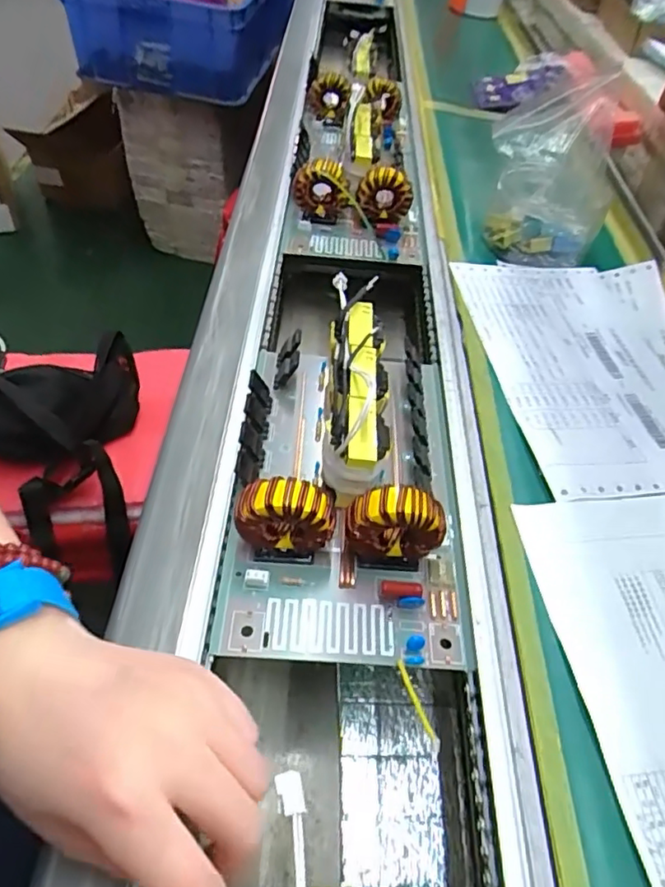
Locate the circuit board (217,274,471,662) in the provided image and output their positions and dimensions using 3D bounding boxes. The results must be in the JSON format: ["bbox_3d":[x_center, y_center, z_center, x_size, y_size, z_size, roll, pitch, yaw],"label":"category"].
[{"bbox_3d":[0.007,0.008,0.340,0.127,0.062,0.243,0,51,2],"label":"circuit board"}]

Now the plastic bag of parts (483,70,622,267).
[{"bbox_3d":[0.194,-0.232,0.506,0.104,0.141,0.042,-1,20,7],"label":"plastic bag of parts"}]

